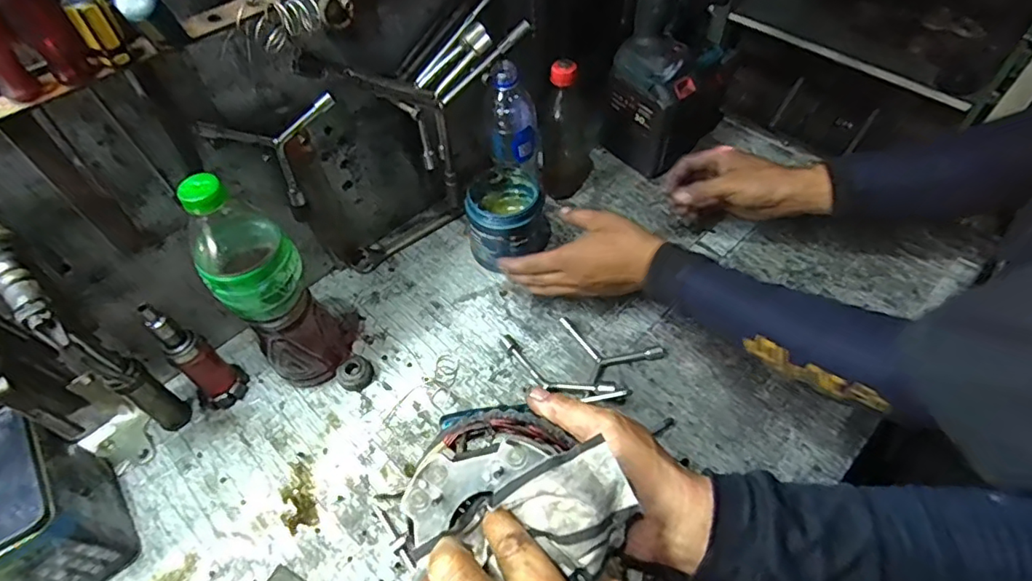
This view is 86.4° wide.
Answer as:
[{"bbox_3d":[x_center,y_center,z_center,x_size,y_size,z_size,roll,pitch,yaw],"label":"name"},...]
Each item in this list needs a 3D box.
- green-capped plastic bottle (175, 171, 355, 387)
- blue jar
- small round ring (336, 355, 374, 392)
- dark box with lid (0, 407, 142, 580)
[{"bbox_3d":[-0.228,-0.003,0.526,0.092,0.269,0.080,-26,56,-17],"label":"green-capped plastic bottle"},{"bbox_3d":[-0.007,-0.084,0.683,0.099,0.098,0.097,-1,53,1],"label":"blue jar"},{"bbox_3d":[-0.177,0.092,0.609,0.033,0.016,0.038,32,60,23],"label":"small round ring"},{"bbox_3d":[-0.423,0.197,0.475,0.095,0.137,0.127,-33,59,-21],"label":"dark box with lid"}]

